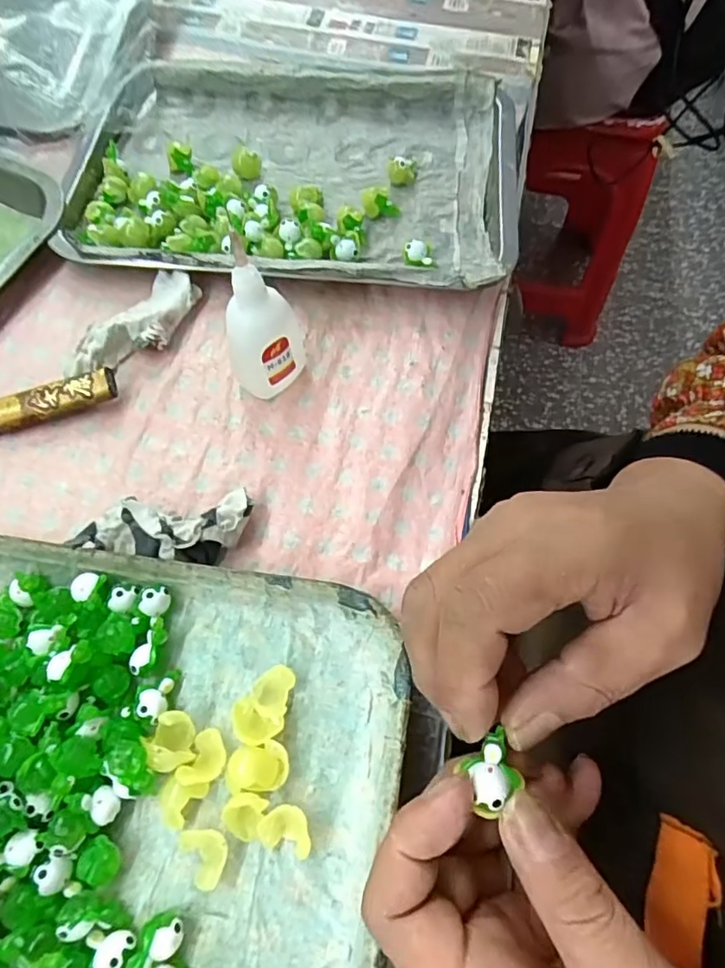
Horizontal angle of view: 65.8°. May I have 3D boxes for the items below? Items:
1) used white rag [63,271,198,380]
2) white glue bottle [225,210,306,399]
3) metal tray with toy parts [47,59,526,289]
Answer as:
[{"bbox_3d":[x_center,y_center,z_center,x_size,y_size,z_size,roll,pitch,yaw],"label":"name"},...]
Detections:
[{"bbox_3d":[-0.143,-0.100,0.350,0.093,0.019,0.045,-40,72,-17],"label":"used white rag"},{"bbox_3d":[-0.054,-0.087,0.301,0.032,0.101,0.034,10,66,4],"label":"white glue bottle"},{"bbox_3d":[-0.045,-0.225,0.403,0.302,0.029,0.207,5,66,1],"label":"metal tray with toy parts"}]

